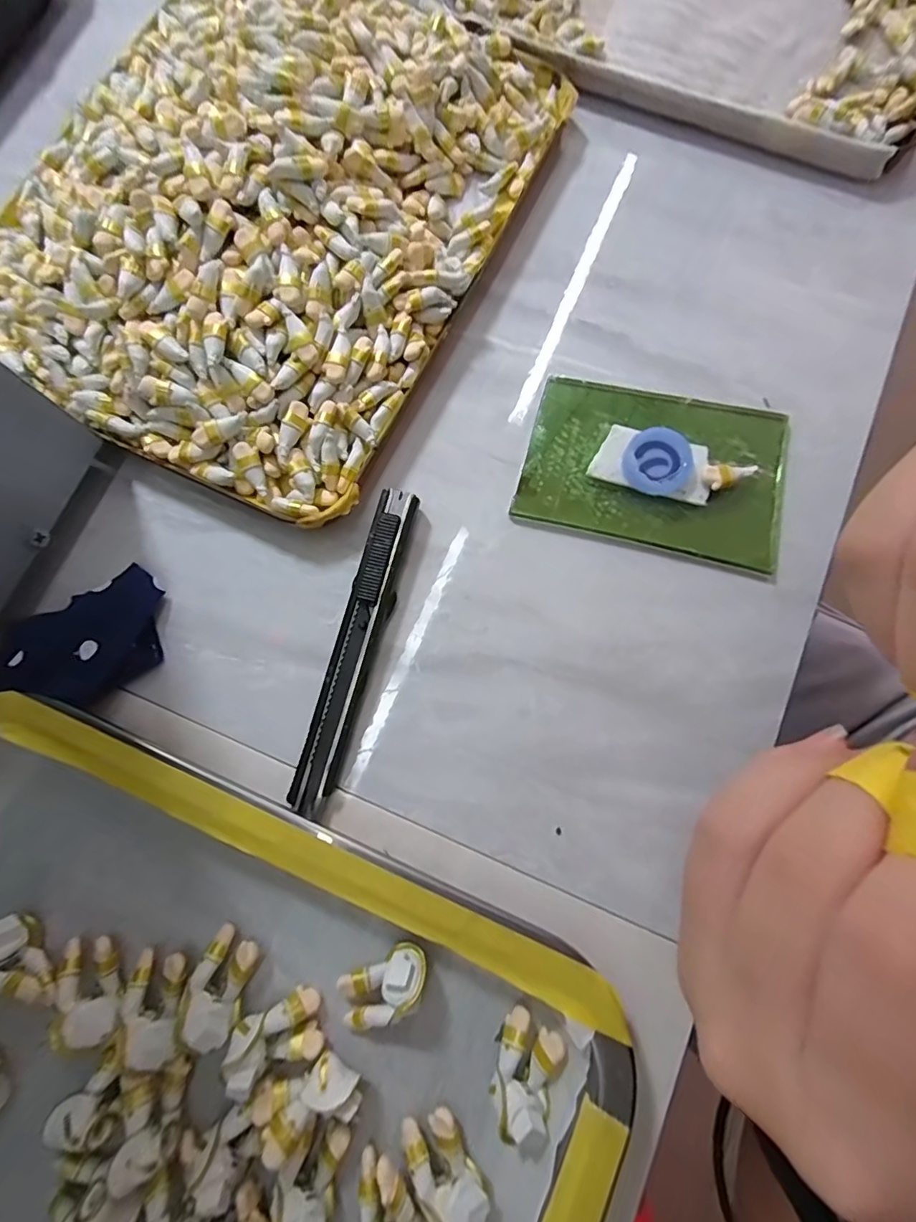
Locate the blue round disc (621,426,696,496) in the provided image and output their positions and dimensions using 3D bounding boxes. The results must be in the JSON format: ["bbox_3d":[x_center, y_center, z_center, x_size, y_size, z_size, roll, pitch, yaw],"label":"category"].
[{"bbox_3d":[0.080,-0.059,0.201,0.027,0.008,0.026,0,79,0],"label":"blue round disc"}]

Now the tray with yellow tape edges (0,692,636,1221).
[{"bbox_3d":[-0.120,0.225,0.140,0.249,0.023,0.328,24,80,5],"label":"tray with yellow tape edges"}]

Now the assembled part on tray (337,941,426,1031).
[{"bbox_3d":[-0.024,0.123,0.164,0.030,0.016,0.016,-30,80,-5],"label":"assembled part on tray"}]

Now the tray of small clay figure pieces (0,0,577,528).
[{"bbox_3d":[-0.084,-0.177,0.207,0.193,0.032,0.236,26,81,1],"label":"tray of small clay figure pieces"}]

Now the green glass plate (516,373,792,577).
[{"bbox_3d":[0.081,-0.059,0.207,0.103,0.006,0.067,14,79,3],"label":"green glass plate"}]

